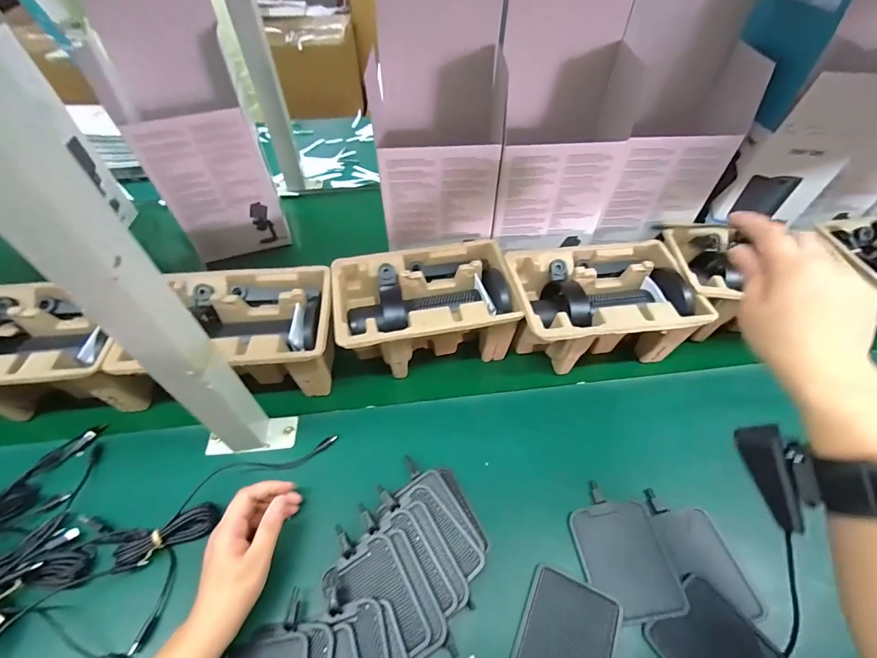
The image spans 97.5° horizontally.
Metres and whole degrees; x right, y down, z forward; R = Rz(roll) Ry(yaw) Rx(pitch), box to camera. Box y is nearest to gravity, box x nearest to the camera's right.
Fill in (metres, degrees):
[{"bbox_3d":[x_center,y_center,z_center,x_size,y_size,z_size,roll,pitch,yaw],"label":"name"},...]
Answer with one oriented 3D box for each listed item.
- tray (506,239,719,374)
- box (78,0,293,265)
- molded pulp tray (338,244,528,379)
[{"bbox_3d":[0.209,-0.033,0.519,0.226,0.122,0.151,-7,52,-1],"label":"tray"},{"bbox_3d":[-0.342,-0.272,0.561,0.166,0.336,0.110,-24,55,-14],"label":"box"},{"bbox_3d":[-0.016,-0.027,0.519,0.220,0.104,0.147,-11,52,-5],"label":"molded pulp tray"}]

